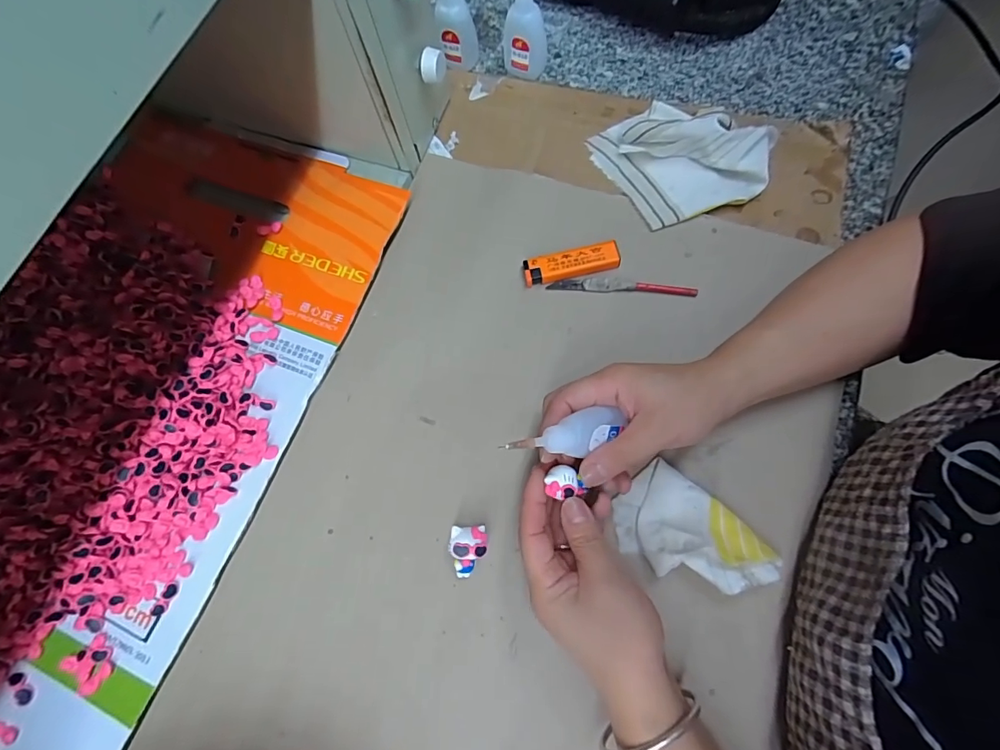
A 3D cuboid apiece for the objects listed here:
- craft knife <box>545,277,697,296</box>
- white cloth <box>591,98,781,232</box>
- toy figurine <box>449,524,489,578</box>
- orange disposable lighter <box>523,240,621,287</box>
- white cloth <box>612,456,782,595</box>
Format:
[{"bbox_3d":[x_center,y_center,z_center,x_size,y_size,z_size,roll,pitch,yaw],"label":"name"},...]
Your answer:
[{"bbox_3d":[0.101,-0.074,0.383,0.117,0.009,0.011,4,72,6],"label":"craft knife"},{"bbox_3d":[0.164,-0.200,0.407,0.123,0.043,0.126,-29,72,-6],"label":"white cloth"},{"bbox_3d":[-0.022,0.124,0.324,0.025,0.018,0.034,-2,71,3],"label":"toy figurine"},{"bbox_3d":[0.060,-0.094,0.394,0.079,0.017,0.024,-10,74,-2],"label":"orange disposable lighter"},{"bbox_3d":[0.132,0.112,0.312,0.101,0.036,0.064,39,78,15],"label":"white cloth"}]

